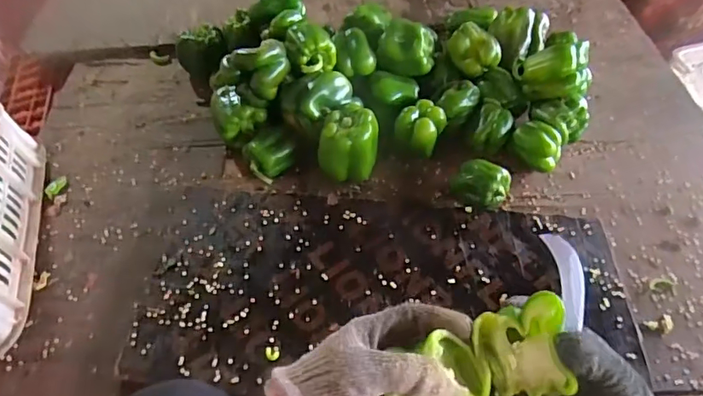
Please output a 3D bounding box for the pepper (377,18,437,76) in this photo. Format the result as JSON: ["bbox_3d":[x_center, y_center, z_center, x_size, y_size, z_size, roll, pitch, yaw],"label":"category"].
[{"bbox_3d":[0.081,-0.221,0.740,0.083,0.058,0.064,4,51,5],"label":"pepper"}]

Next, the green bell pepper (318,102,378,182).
[{"bbox_3d":[-0.002,-0.079,0.685,0.077,0.069,0.090,2,51,4],"label":"green bell pepper"}]

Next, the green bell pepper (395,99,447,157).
[{"bbox_3d":[0.096,-0.093,0.711,0.057,0.068,0.055,-1,51,1],"label":"green bell pepper"}]

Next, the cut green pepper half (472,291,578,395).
[{"bbox_3d":[0.130,0.110,0.370,0.058,0.038,0.069,-16,63,23],"label":"cut green pepper half"}]

